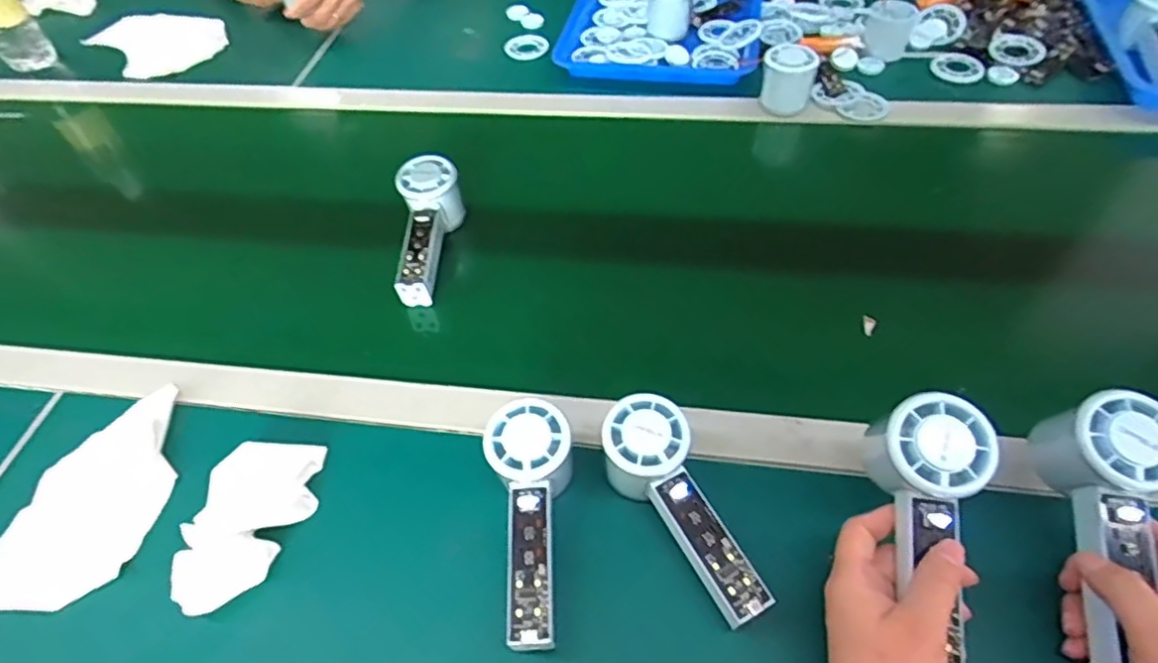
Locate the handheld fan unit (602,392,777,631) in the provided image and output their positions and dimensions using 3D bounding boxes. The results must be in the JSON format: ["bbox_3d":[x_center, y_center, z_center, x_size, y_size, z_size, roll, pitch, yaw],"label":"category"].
[{"bbox_3d":[0.070,0.113,0.415,0.058,0.057,0.154,-26,55,-17],"label":"handheld fan unit"}]

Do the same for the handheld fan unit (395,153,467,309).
[{"bbox_3d":[-0.148,-0.095,0.607,0.055,0.064,0.151,1,52,4],"label":"handheld fan unit"}]

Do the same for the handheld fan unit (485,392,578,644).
[{"bbox_3d":[-0.031,0.125,0.426,0.059,0.054,0.154,-3,65,1],"label":"handheld fan unit"}]

